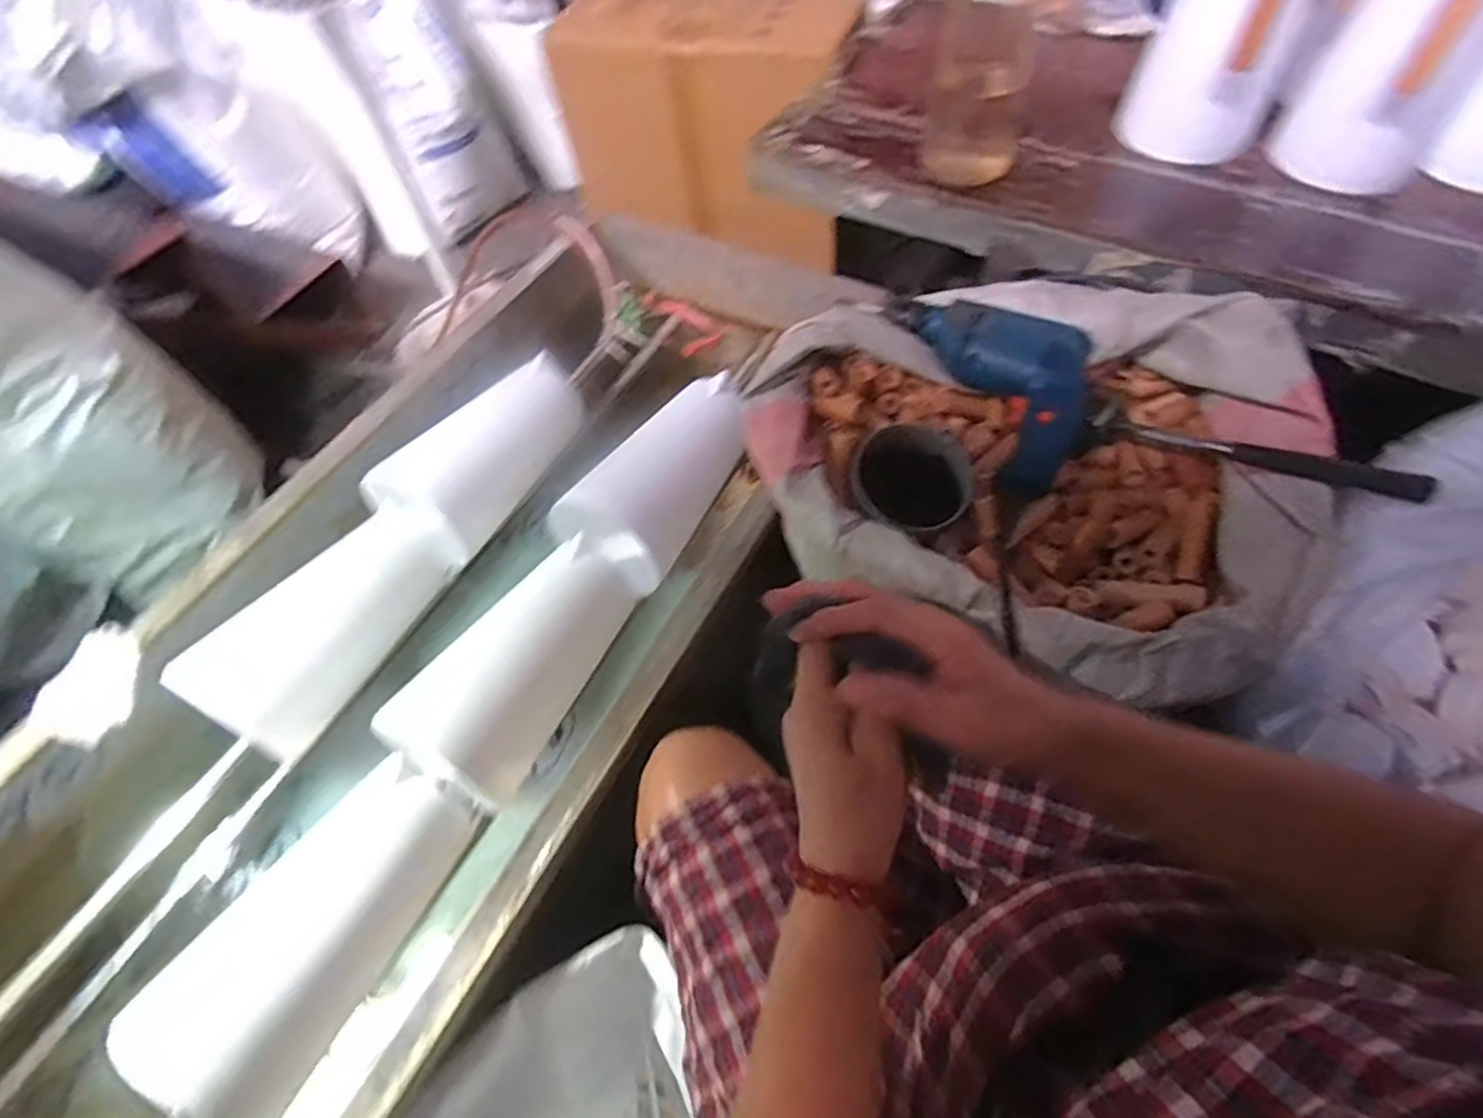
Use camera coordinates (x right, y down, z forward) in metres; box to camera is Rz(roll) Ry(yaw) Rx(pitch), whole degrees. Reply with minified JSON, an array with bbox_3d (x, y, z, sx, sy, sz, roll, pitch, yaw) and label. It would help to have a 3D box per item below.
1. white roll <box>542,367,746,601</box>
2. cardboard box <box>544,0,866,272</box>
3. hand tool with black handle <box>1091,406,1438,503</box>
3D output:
[{"bbox_3d":[-0.078,-0.097,0.731,0.106,0.090,0.244,23,61,17],"label":"white roll"},{"bbox_3d":[-0.039,-0.683,1.125,0.438,0.309,0.244,22,61,16],"label":"cardboard box"},{"bbox_3d":[0.436,-0.095,0.620,0.021,0.021,0.252,-38,41,-19],"label":"hand tool with black handle"}]

